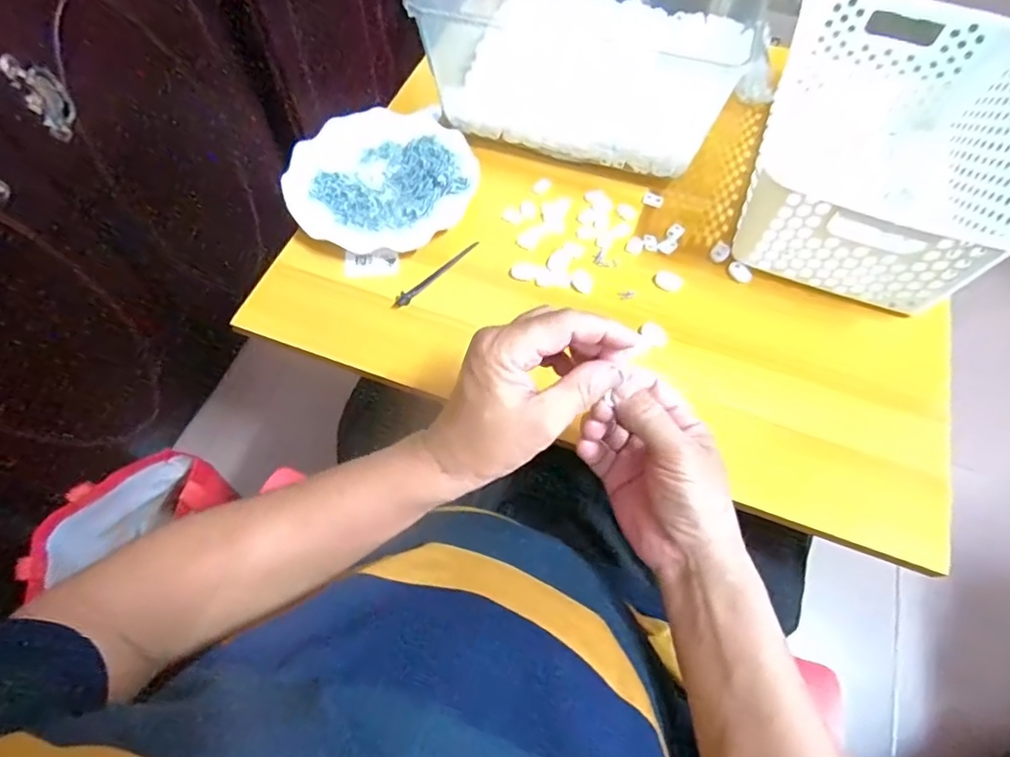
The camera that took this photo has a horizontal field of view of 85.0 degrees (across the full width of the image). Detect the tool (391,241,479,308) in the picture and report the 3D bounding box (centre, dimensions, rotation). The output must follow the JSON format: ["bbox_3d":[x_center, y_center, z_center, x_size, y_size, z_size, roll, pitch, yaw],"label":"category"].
[{"bbox_3d":[-0.064,-0.098,0.515,0.011,0.006,0.103,39,68,17],"label":"tool"}]

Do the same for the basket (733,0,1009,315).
[{"bbox_3d":[0.350,-0.218,0.530,0.203,0.123,0.307,22,64,10],"label":"basket"}]

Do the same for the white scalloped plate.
[{"bbox_3d":[-0.124,-0.204,0.556,0.179,0.022,0.174,1,62,-1],"label":"white scalloped plate"}]

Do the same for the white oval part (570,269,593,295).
[{"bbox_3d":[0.072,-0.091,0.513,0.021,0.004,0.024,19,63,8],"label":"white oval part"}]

